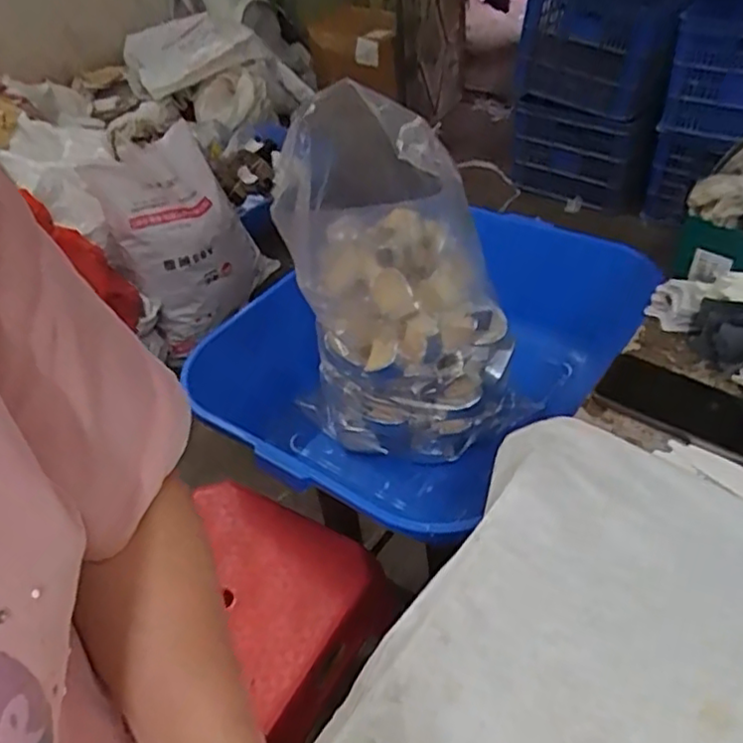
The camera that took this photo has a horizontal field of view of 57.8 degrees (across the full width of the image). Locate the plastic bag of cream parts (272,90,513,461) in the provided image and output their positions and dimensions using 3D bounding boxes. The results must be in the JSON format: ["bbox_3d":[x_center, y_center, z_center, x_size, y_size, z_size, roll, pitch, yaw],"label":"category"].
[{"bbox_3d":[0.037,-0.100,0.878,0.249,0.426,0.247,-4,42,2],"label":"plastic bag of cream parts"}]

